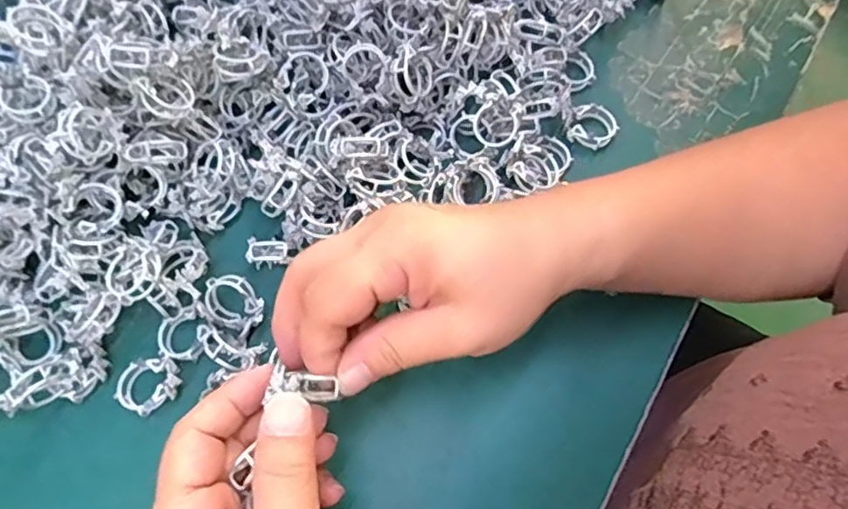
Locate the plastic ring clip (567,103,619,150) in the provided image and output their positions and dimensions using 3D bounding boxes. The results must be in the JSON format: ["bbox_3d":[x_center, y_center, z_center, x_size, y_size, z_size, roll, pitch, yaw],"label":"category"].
[{"bbox_3d":[0.098,-0.074,0.342,0.026,0.011,0.025,-1,69,2],"label":"plastic ring clip"}]

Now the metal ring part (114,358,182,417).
[{"bbox_3d":[-0.138,0.066,0.299,0.031,0.012,0.026,-35,72,-11],"label":"metal ring part"}]

